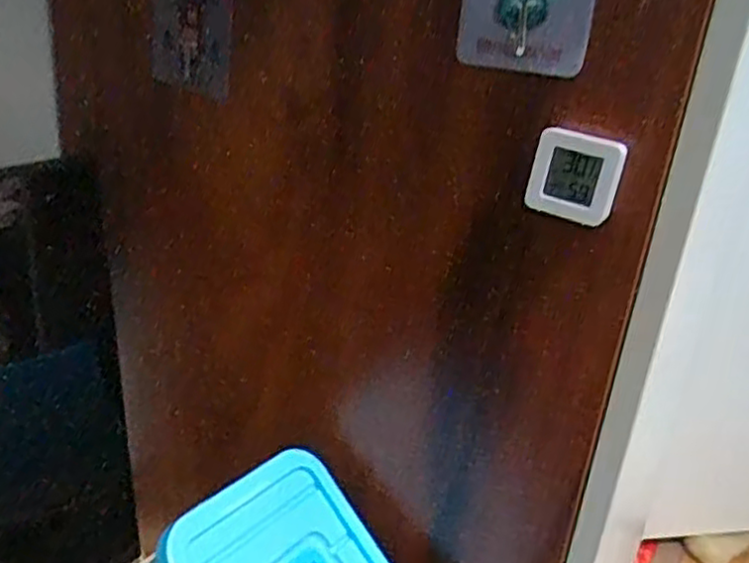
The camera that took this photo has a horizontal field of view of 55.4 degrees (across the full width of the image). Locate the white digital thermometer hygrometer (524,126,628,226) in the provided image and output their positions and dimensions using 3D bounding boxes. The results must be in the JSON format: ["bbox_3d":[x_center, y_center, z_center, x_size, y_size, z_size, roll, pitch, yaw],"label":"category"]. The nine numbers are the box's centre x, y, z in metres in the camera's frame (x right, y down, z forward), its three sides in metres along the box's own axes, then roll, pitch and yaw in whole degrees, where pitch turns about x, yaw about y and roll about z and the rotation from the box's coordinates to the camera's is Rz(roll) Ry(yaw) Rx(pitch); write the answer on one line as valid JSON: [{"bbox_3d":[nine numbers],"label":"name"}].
[{"bbox_3d":[0.107,-0.056,0.382,0.046,0.046,0.009,14,25,17],"label":"white digital thermometer hygrometer"}]

